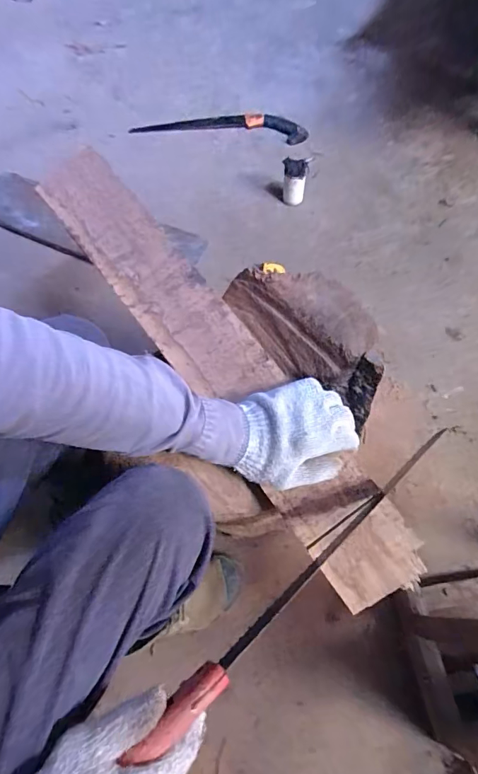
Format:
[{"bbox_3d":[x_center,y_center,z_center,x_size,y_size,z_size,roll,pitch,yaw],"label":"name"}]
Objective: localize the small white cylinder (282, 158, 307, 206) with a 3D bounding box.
[{"bbox_3d":[0.142,-0.525,1.084,0.060,0.108,0.065,7,66,6],"label":"small white cylinder"}]

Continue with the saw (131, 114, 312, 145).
[{"bbox_3d":[-0.060,-0.770,1.224,0.512,0.021,0.092,7,66,6],"label":"saw"}]

